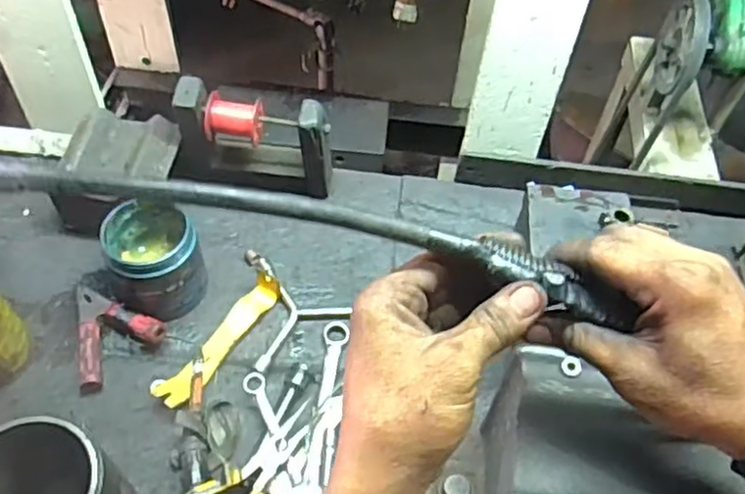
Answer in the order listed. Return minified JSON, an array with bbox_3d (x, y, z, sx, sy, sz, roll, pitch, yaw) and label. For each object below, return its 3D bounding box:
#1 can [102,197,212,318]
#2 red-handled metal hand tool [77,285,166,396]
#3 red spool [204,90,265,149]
[{"bbox_3d":[-0.224,0.015,0.696,0.086,0.100,0.105,-18,56,-17],"label":"can"},{"bbox_3d":[-0.257,0.084,0.686,0.084,0.038,0.115,-9,54,-11],"label":"red-handled metal hand tool"},{"bbox_3d":[-0.151,-0.142,0.733,0.063,0.044,0.044,10,53,3],"label":"red spool"}]

